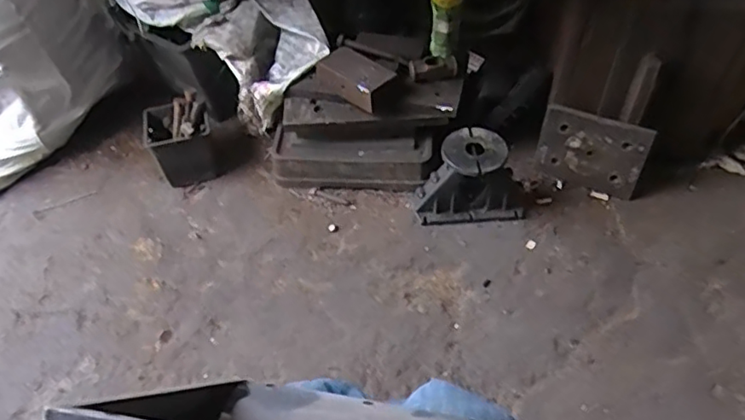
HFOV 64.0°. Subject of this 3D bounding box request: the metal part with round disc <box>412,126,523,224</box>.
[{"bbox_3d":[0.189,-0.063,1.127,0.212,0.152,0.107,-6,49,-1],"label":"metal part with round disc"}]

